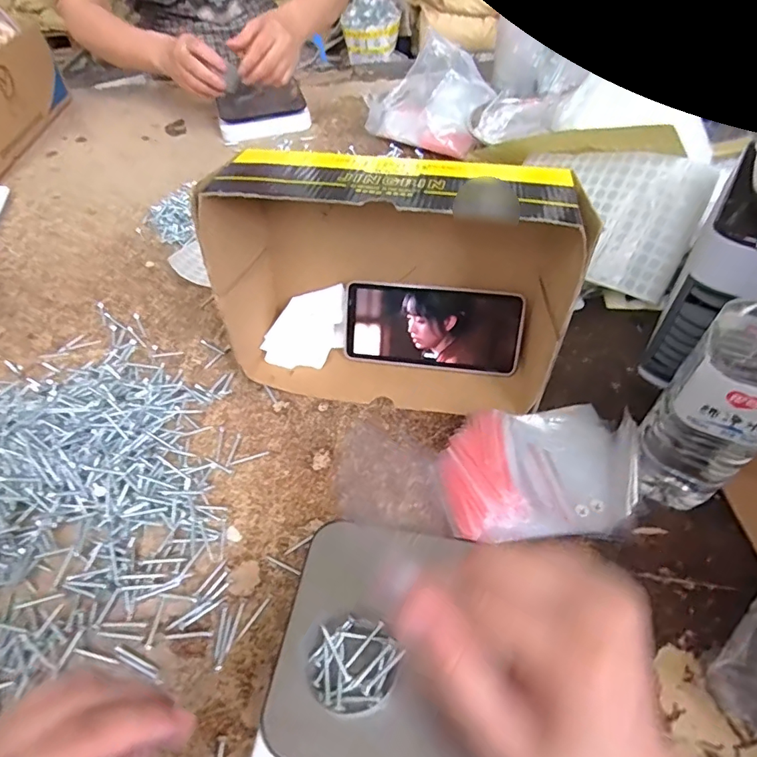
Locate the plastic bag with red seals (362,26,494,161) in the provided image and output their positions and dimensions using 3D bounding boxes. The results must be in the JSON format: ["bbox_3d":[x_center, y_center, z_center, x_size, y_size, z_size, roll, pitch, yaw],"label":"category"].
[{"bbox_3d":[0.075,-0.431,0.744,0.192,0.107,0.123,25,56,21],"label":"plastic bag with red seals"}]

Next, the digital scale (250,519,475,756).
[{"bbox_3d":[0.007,0.188,0.291,0.139,0.045,0.187,6,52,9],"label":"digital scale"}]

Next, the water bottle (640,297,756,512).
[{"bbox_3d":[0.223,0.012,0.312,0.057,0.197,0.067,-38,59,-24],"label":"water bottle"}]

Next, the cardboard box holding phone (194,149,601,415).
[{"bbox_3d":[0.011,-0.076,0.416,0.275,0.183,0.110,7,53,9],"label":"cardboard box holding phone"}]

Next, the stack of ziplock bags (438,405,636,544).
[{"bbox_3d":[0.128,0.069,0.390,0.162,0.041,0.107,-9,52,-3],"label":"stack of ziplock bags"}]

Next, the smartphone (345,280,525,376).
[{"bbox_3d":[0.050,-0.048,0.461,0.161,0.078,0.005,6,19,8],"label":"smartphone"}]

